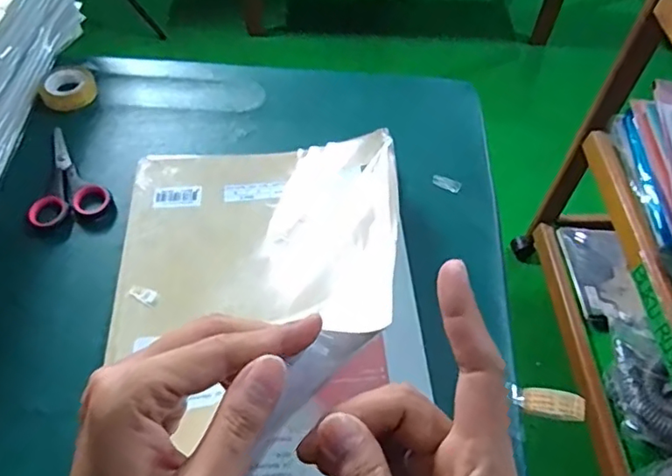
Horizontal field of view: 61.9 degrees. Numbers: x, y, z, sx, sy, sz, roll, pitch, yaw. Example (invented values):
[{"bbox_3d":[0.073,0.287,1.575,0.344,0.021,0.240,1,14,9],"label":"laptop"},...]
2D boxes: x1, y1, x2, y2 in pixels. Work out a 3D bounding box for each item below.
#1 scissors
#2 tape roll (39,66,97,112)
[{"bbox_3d":[-0.223,-0.055,0.462,0.058,0.006,0.100,-18,57,-14],"label":"scissors"},{"bbox_3d":[-0.245,-0.137,0.514,0.047,0.014,0.045,1,55,-1],"label":"tape roll"}]

